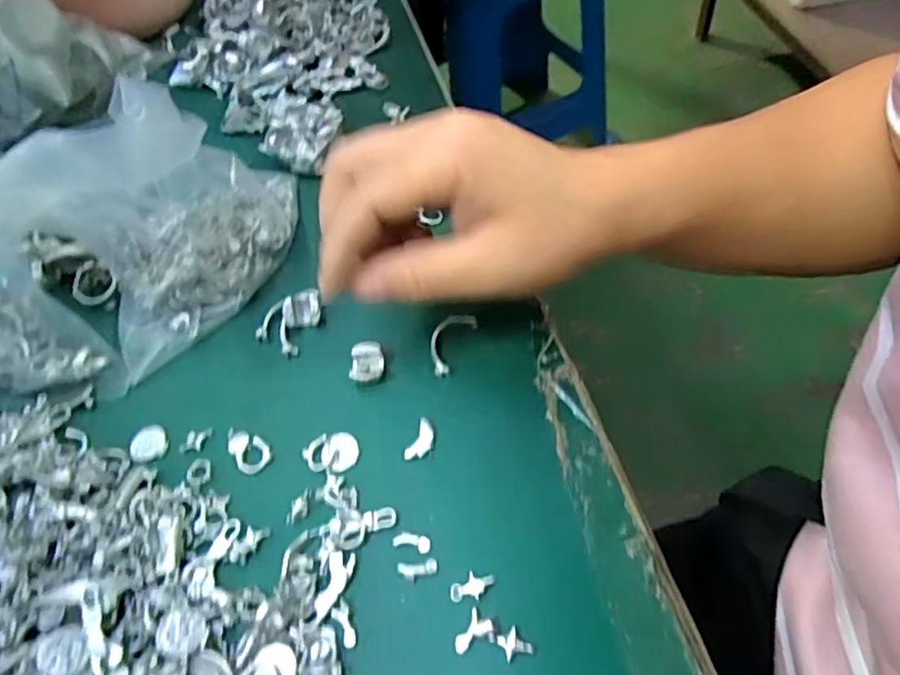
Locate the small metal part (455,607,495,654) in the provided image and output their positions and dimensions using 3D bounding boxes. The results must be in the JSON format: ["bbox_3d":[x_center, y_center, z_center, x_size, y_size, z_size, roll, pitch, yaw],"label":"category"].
[{"bbox_3d":[0.008,0.100,0.207,0.009,0.004,0.014,26,62,23],"label":"small metal part"}]

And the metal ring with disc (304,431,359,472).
[{"bbox_3d":[-0.049,0.047,0.252,0.022,0.004,0.017,-13,55,-2],"label":"metal ring with disc"}]

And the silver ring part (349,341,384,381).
[{"bbox_3d":[-0.037,0.011,0.271,0.015,0.009,0.017,-9,55,1],"label":"silver ring part"}]

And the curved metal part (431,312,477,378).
[{"bbox_3d":[-0.001,0.002,0.274,0.016,0.008,0.030,27,62,23],"label":"curved metal part"}]

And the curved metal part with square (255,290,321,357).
[{"bbox_3d":[-0.075,-0.010,0.291,0.026,0.013,0.032,28,63,24],"label":"curved metal part with square"}]

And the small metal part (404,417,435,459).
[{"bbox_3d":[-0.012,0.042,0.251,0.009,0.004,0.019,16,59,17],"label":"small metal part"}]

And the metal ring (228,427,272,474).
[{"bbox_3d":[-0.085,0.046,0.258,0.014,0.004,0.025,-33,58,-15],"label":"metal ring"}]

